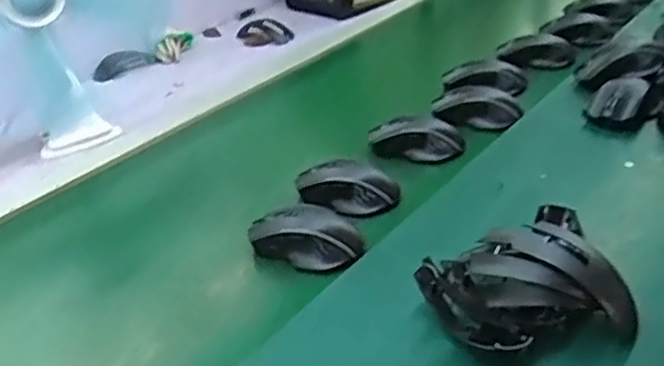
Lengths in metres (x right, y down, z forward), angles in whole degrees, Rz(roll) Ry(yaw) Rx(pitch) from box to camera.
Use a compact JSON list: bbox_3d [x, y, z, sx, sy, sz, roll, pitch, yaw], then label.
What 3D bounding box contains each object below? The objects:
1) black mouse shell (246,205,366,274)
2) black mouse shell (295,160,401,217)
[{"bbox_3d":[-0.028,0.054,0.687,0.120,0.037,0.064,2,33,11],"label":"black mouse shell"},{"bbox_3d":[0.013,-0.003,0.766,0.115,0.049,0.065,20,41,34],"label":"black mouse shell"}]

